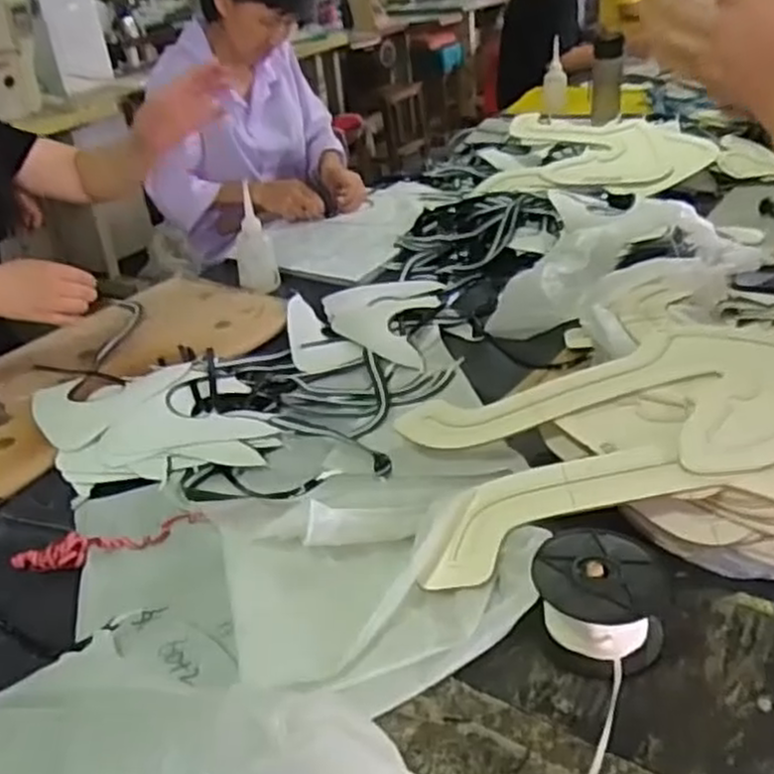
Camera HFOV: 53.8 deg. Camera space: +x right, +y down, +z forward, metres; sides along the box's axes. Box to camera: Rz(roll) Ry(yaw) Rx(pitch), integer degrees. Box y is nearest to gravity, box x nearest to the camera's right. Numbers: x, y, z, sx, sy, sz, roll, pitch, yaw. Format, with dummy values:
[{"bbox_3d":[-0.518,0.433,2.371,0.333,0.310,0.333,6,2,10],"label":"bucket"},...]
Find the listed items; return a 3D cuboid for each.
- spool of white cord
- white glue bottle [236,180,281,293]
[{"bbox_3d":[0.159,0.161,0.574,0.093,0.062,0.092,-4,30,3],"label":"spool of white cord"},{"bbox_3d":[-0.209,-0.227,1.194,0.064,0.138,0.051,-18,32,-19],"label":"white glue bottle"}]

